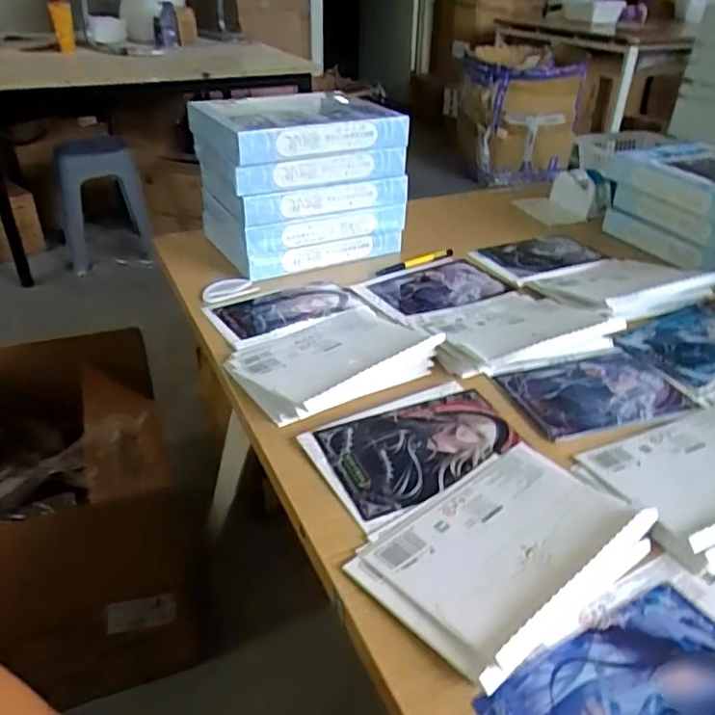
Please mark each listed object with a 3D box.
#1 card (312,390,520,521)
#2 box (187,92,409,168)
[{"bbox_3d":[0.059,0.077,0.536,0.165,0.004,0.105,-13,35,-22],"label":"card"},{"bbox_3d":[-0.083,-0.321,0.844,0.236,0.049,0.193,-17,37,-25],"label":"box"}]

